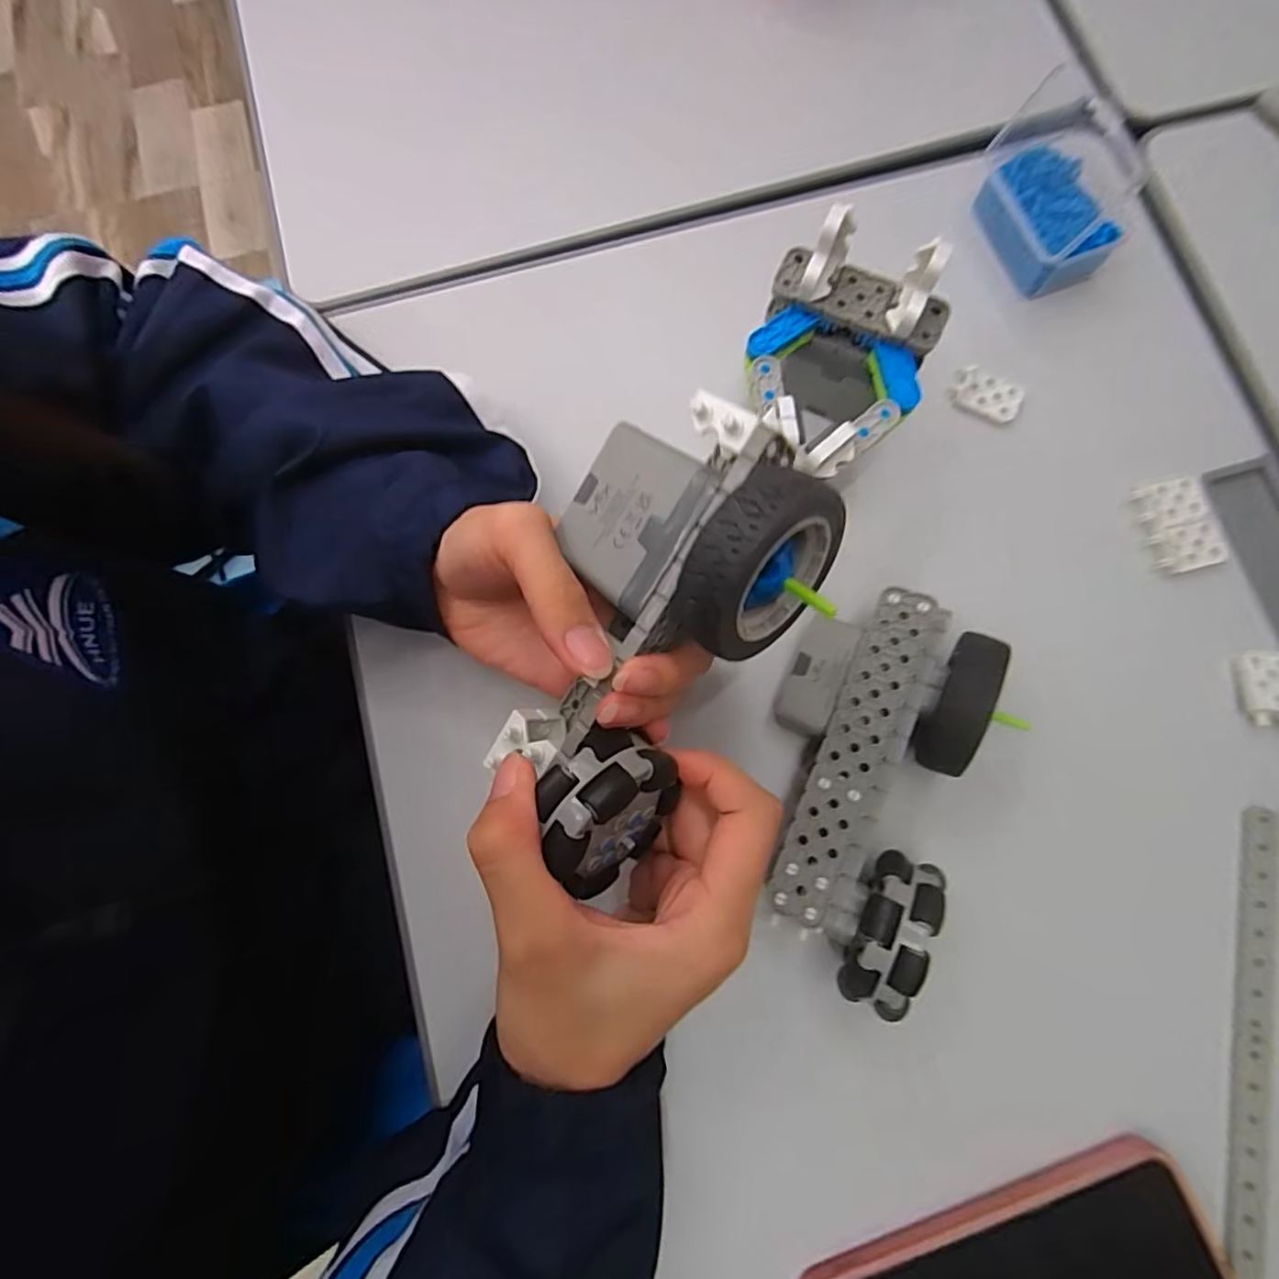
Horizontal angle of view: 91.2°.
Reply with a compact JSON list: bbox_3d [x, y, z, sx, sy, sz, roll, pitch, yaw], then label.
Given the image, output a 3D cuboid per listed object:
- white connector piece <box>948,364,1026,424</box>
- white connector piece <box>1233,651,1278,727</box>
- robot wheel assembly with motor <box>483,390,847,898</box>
[{"bbox_3d":[0.186,-0.131,0.336,0.036,0.008,0.020,22,80,6],"label":"white connector piece"},{"bbox_3d":[0.305,0.023,0.300,0.027,0.007,0.035,-2,79,1],"label":"white connector piece"},{"bbox_3d":[-0.003,-0.004,0.197,0.090,0.069,0.147,36,82,8],"label":"robot wheel assembly with motor"}]

